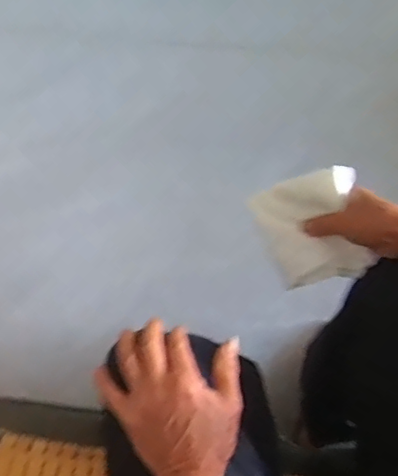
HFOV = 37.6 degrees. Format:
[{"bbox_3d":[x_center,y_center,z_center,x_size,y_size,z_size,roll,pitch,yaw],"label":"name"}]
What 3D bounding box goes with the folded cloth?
[{"bbox_3d":[0.130,-0.010,0.674,0.120,0.021,0.122,-18,84,24],"label":"folded cloth"}]

